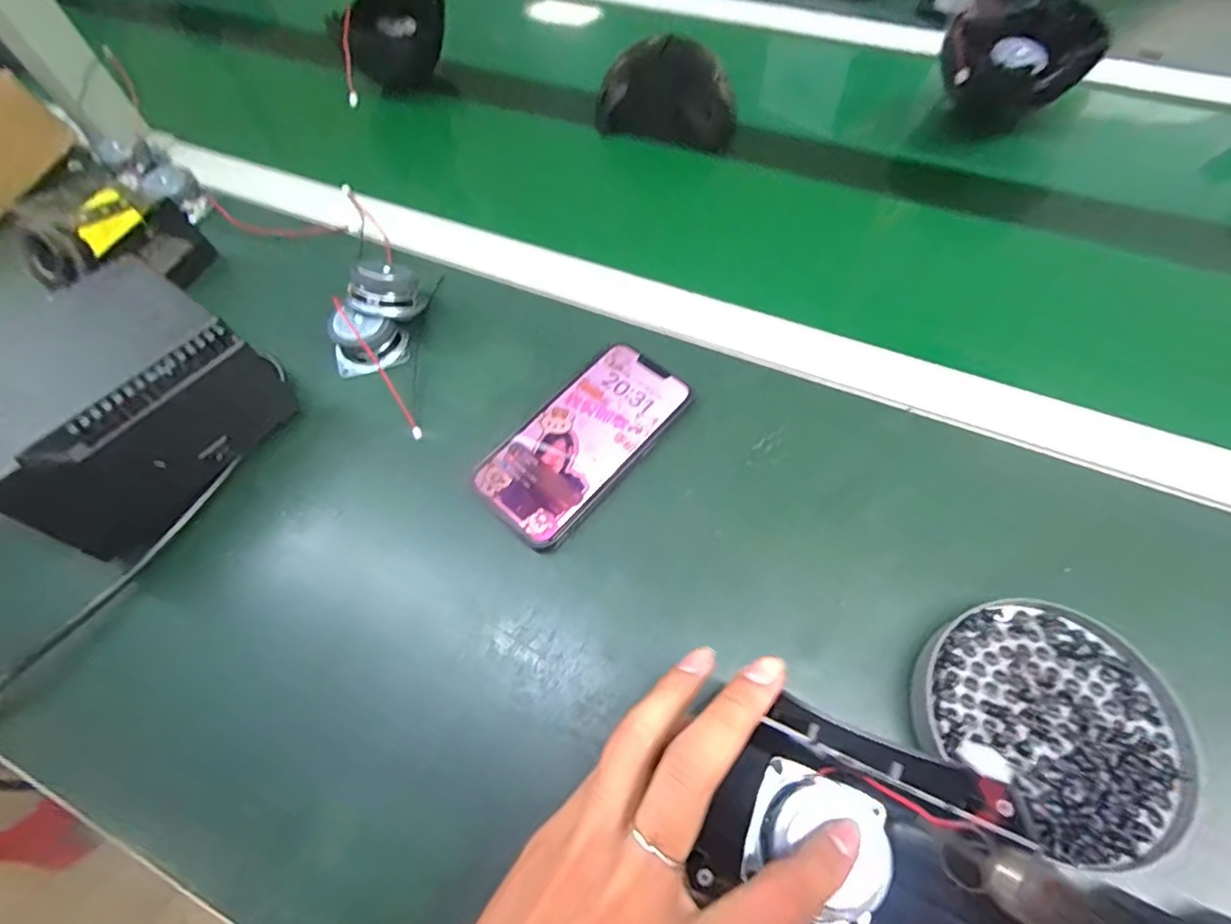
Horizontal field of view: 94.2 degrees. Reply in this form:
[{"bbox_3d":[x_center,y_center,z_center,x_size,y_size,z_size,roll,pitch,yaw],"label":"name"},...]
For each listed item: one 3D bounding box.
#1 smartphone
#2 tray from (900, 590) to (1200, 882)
[{"bbox_3d":[-0.020,-0.014,0.365,0.070,0.012,0.142,37,69,21],"label":"smartphone"},{"bbox_3d":[0.210,0.122,0.275,0.113,0.016,0.105,-1,61,2],"label":"tray"}]

